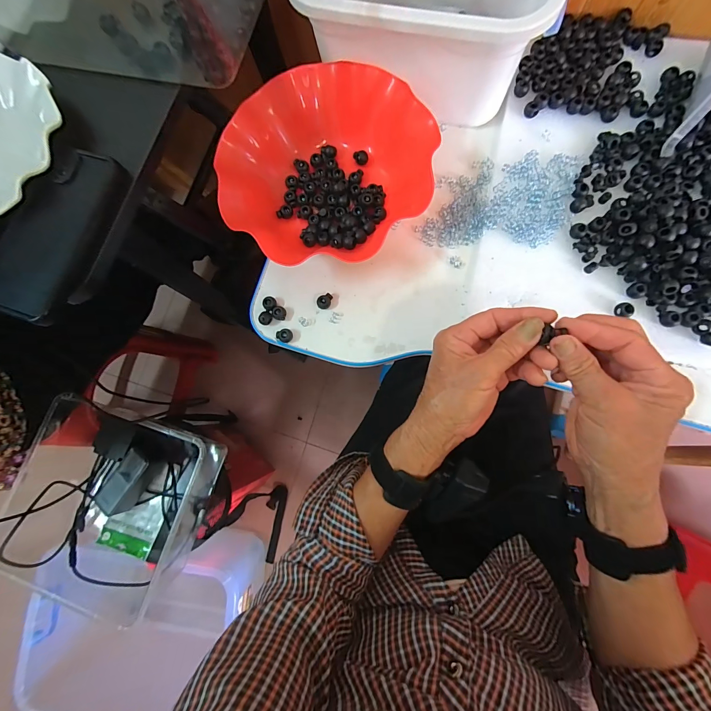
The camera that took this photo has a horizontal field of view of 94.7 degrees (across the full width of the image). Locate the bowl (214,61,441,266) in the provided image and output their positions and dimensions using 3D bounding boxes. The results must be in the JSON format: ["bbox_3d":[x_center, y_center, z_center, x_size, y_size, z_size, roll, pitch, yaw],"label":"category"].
[{"bbox_3d":[-0.035,-0.204,0.358,0.213,0.057,0.198,-1,81,6],"label":"bowl"}]

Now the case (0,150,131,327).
[{"bbox_3d":[-0.267,-0.111,0.295,0.076,0.026,0.159,29,85,9],"label":"case"}]

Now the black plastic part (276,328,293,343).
[{"bbox_3d":[-0.079,-0.023,0.368,0.016,0.011,0.015,-1,81,6],"label":"black plastic part"}]

